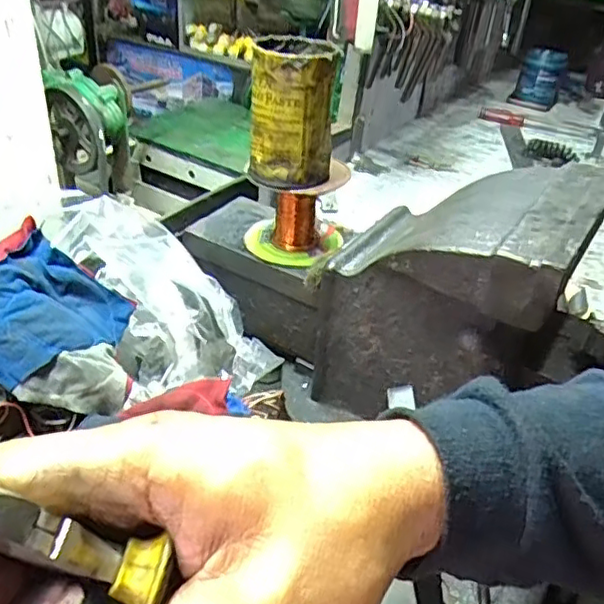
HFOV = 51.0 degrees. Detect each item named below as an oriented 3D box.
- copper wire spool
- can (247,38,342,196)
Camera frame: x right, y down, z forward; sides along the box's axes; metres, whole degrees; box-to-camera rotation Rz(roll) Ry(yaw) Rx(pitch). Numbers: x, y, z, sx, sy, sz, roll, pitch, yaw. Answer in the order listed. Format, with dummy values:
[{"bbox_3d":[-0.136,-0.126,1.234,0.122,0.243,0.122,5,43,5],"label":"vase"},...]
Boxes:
[{"bbox_3d":[-0.002,-0.089,0.615,0.104,0.082,0.099,21,38,22],"label":"copper wire spool"},{"bbox_3d":[-0.008,-0.168,0.562,0.073,0.110,0.081,5,35,0],"label":"can"}]

